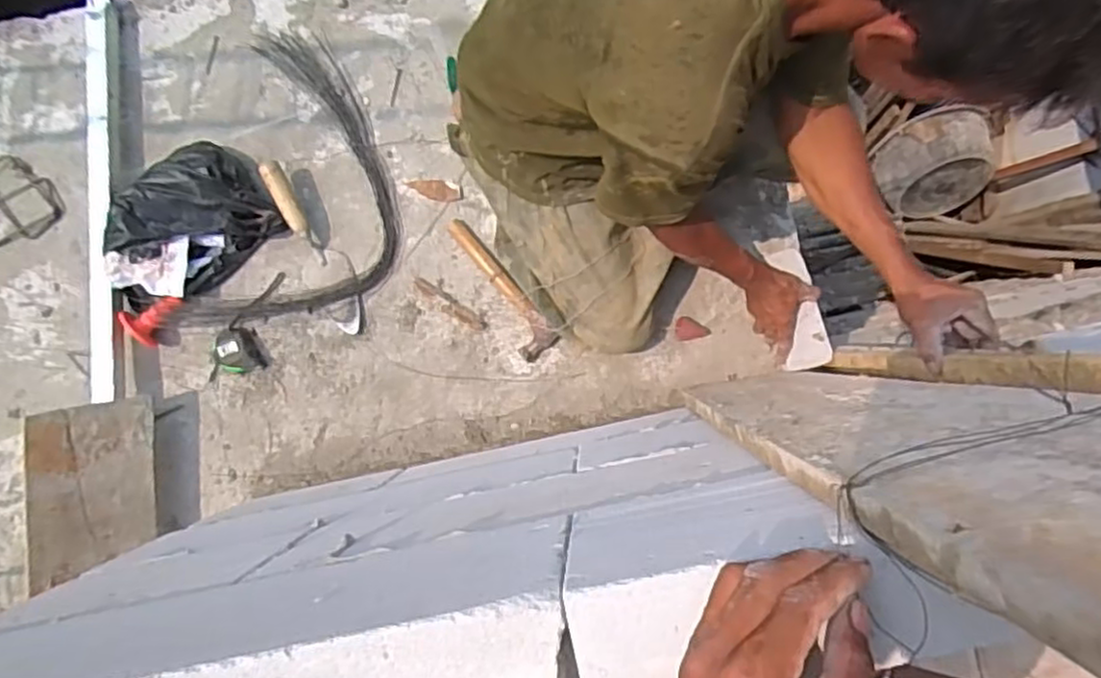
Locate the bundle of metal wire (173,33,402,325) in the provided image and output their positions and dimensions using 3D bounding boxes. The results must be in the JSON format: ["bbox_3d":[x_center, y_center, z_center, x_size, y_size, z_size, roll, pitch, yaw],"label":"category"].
[{"bbox_3d":[-0.419,-0.258,1.255,0.336,0.039,0.540,13,90,3],"label":"bundle of metal wire"}]

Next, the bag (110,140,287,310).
[{"bbox_3d":[-0.620,-0.194,1.220,0.298,0.100,0.194,-40,87,2],"label":"bag"}]

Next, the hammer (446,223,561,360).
[{"bbox_3d":[-0.089,-0.092,1.222,0.069,0.045,0.276,-35,87,2],"label":"hammer"}]

